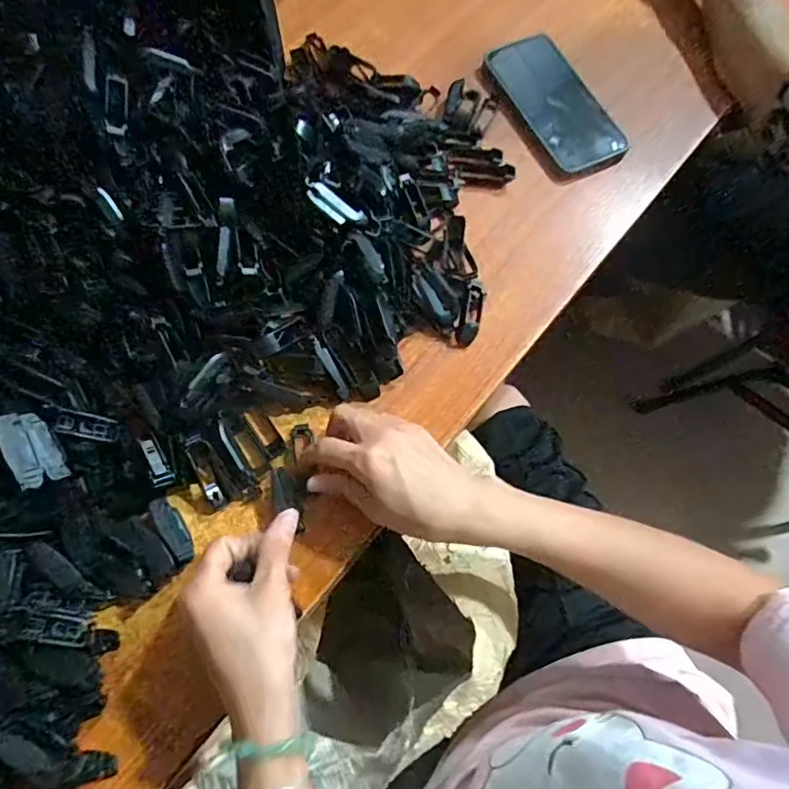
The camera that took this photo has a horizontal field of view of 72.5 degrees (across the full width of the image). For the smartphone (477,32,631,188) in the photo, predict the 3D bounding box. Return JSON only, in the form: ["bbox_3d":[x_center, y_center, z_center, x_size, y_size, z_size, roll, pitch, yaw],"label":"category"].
[{"bbox_3d":[0.153,-0.290,0.534,0.090,0.011,0.174,-21,73,-9],"label":"smartphone"}]

